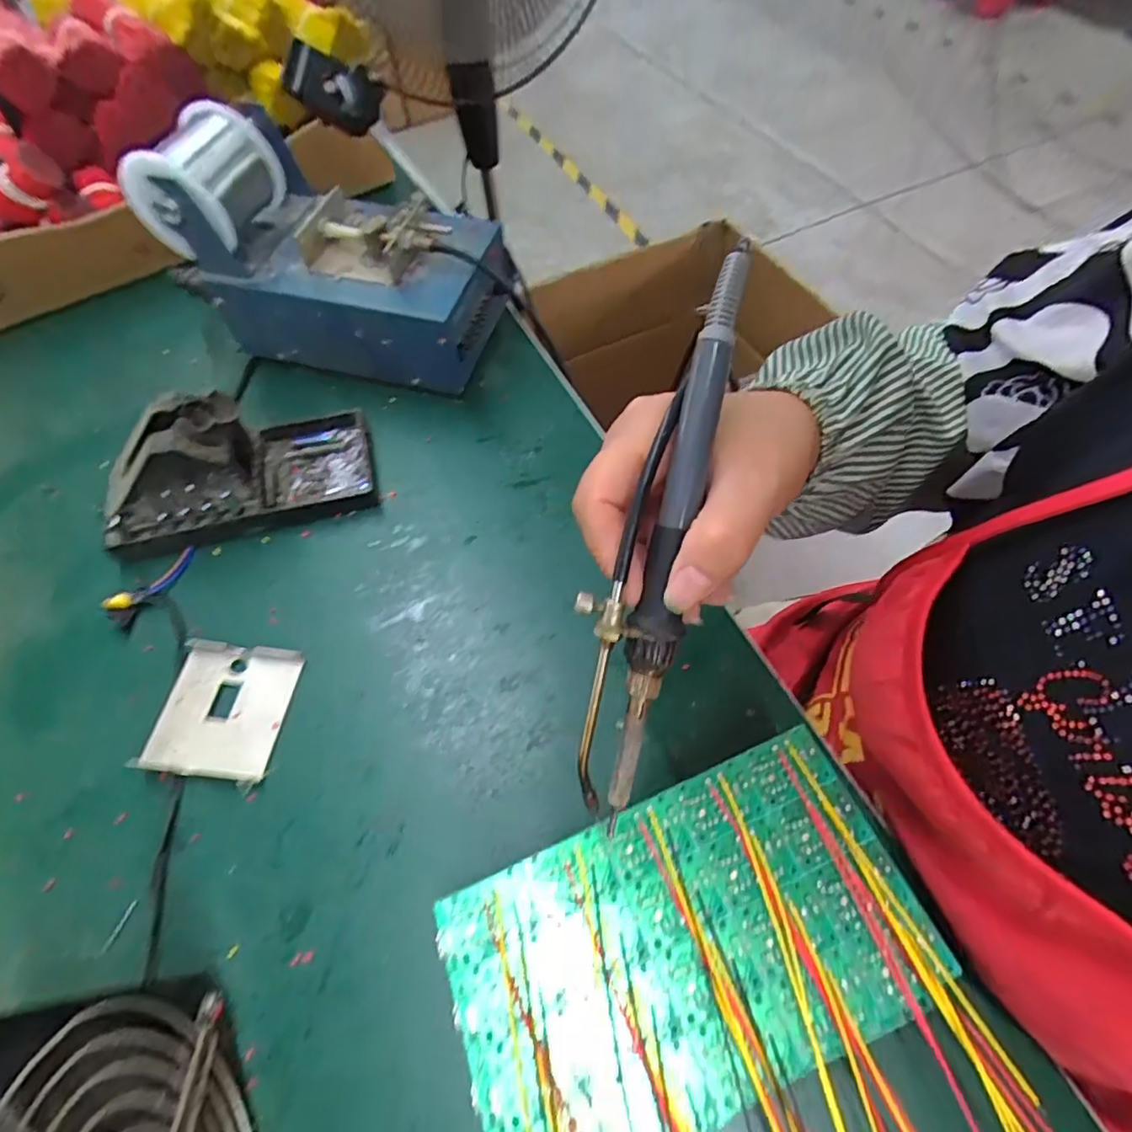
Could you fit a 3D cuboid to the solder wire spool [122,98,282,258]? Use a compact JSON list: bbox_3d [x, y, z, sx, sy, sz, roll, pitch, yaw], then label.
[{"bbox_3d":[-0.246,-0.256,0.394,0.081,0.072,0.078,8,62,7],"label":"solder wire spool"}]

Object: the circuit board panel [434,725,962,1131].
[{"bbox_3d":[0.046,0.147,0.229,0.181,0.006,0.103,-22,63,-9],"label":"circuit board panel"}]

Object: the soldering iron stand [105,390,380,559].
[{"bbox_3d":[-0.210,-0.069,0.362,0.159,0.070,0.078,-16,62,-6],"label":"soldering iron stand"}]

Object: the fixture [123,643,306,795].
[{"bbox_3d":[-0.186,0.077,0.315,0.063,0.013,0.071,4,62,5],"label":"fixture"}]

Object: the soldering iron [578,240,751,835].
[{"bbox_3d":[0.030,-0.009,0.210,0.033,0.017,0.208,13,95,9],"label":"soldering iron"}]

